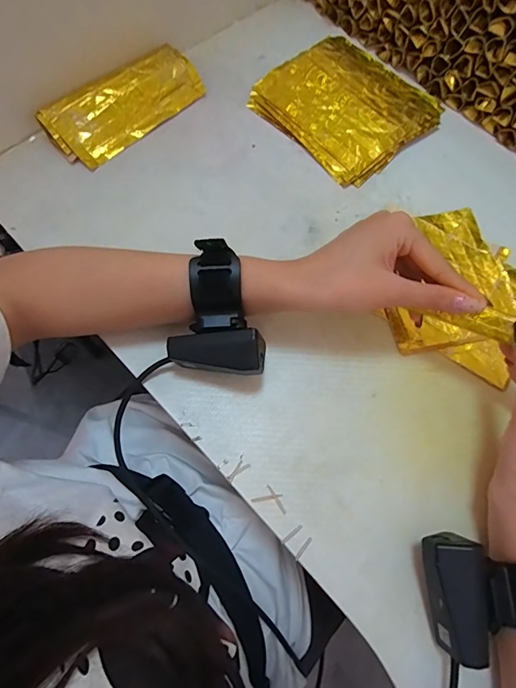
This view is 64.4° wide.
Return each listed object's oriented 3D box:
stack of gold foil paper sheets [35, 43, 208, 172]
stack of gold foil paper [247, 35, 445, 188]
[{"bbox_3d":[-0.128,-0.233,0.401,0.155,0.010,0.061,-42,112,-13],"label":"stack of gold foil paper sheets"},{"bbox_3d":[0.097,-0.256,0.429,0.155,0.019,0.157,-41,77,-15],"label":"stack of gold foil paper"}]

